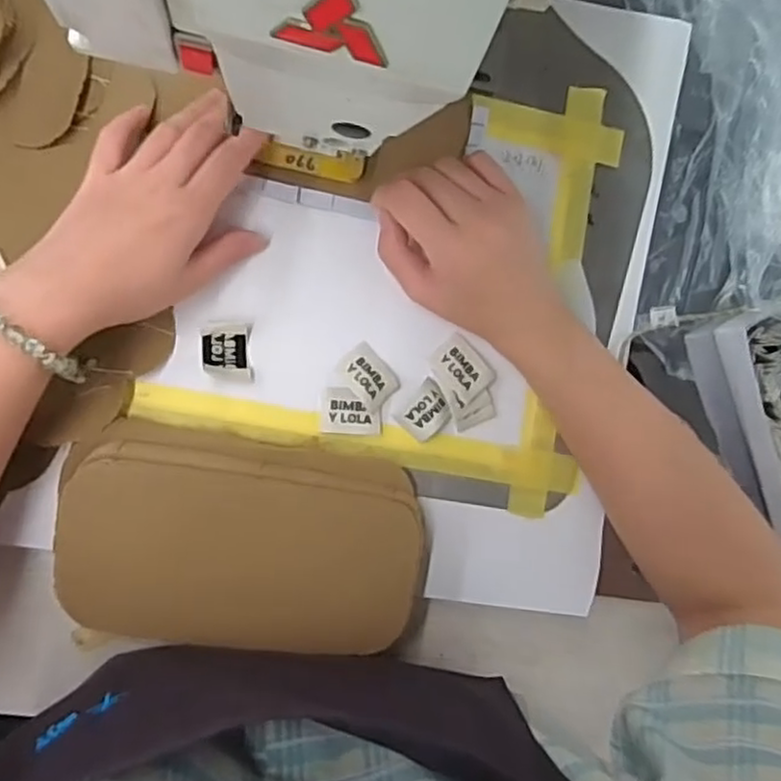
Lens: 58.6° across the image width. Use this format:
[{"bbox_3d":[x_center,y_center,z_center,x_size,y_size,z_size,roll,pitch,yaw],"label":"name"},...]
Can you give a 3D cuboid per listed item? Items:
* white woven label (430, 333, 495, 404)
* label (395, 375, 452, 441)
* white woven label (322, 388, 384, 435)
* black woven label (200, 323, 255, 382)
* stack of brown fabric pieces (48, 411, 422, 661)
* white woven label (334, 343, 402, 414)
[{"bbox_3d":[0.045,-0.014,0.430,0.037,0.004,0.028,45,83,-4],"label":"white woven label"},{"bbox_3d":[0.022,0.013,0.425,0.024,0.005,0.033,40,83,-5],"label":"label"},{"bbox_3d":[-0.022,0.013,0.418,0.036,0.004,0.027,5,87,-8],"label":"white woven label"},{"bbox_3d":[-0.096,-0.022,0.409,0.028,0.004,0.033,-6,89,-8],"label":"black woven label"},{"bbox_3d":[-0.082,0.086,0.396,0.197,0.027,0.115,10,87,-8],"label":"stack of brown fabric pieces"},{"bbox_3d":[-0.012,-0.008,0.420,0.029,0.006,0.035,-44,94,-7],"label":"white woven label"}]

